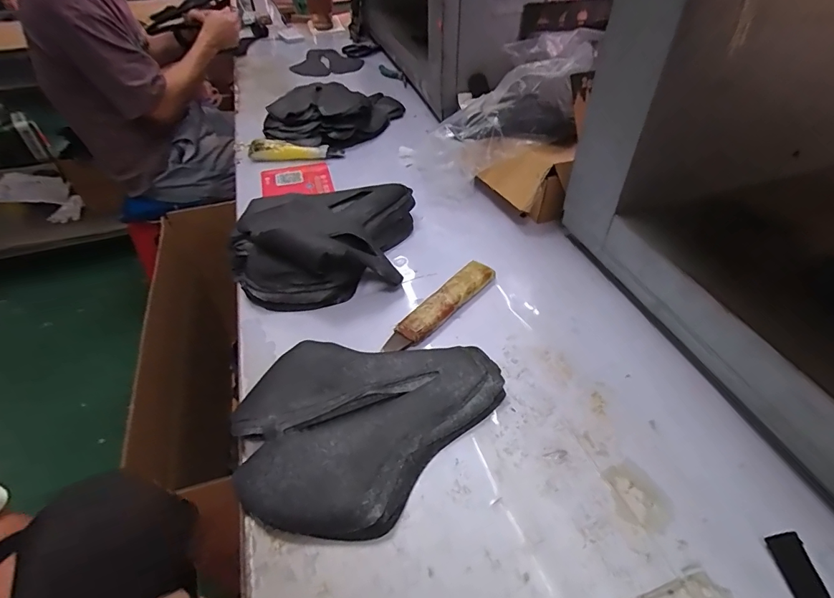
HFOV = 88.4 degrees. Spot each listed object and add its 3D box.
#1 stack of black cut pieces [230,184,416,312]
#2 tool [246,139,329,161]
[{"bbox_3d":[-0.120,-0.088,0.577,0.242,0.081,0.198,-5,44,-6],"label":"stack of black cut pieces"},{"bbox_3d":[-0.244,-0.277,0.809,0.148,0.039,0.025,-2,44,0],"label":"tool"}]

